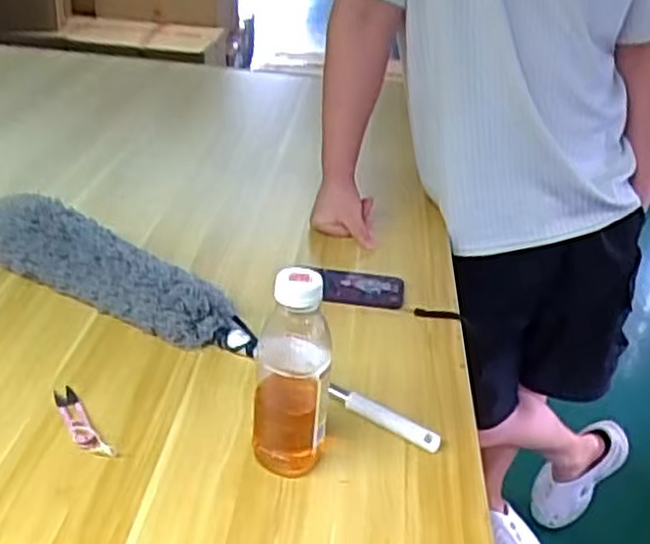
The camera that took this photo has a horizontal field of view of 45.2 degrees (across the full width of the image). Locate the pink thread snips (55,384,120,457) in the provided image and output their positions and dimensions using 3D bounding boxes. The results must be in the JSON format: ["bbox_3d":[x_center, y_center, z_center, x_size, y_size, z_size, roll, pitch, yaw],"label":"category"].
[{"bbox_3d":[-0.245,0.147,0.775,0.028,0.011,0.117,-17,36,-33],"label":"pink thread snips"}]

